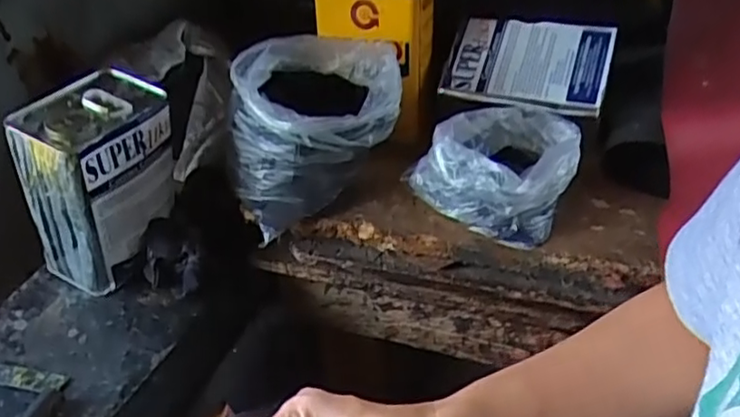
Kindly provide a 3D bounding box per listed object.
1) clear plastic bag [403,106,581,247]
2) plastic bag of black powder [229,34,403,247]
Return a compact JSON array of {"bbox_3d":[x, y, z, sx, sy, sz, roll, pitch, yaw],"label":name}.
[{"bbox_3d":[0.170,-0.065,0.825,0.175,0.109,0.223,13,37,28],"label":"clear plastic bag"},{"bbox_3d":[-0.069,-0.108,0.814,0.205,0.180,0.209,-5,32,3],"label":"plastic bag of black powder"}]

